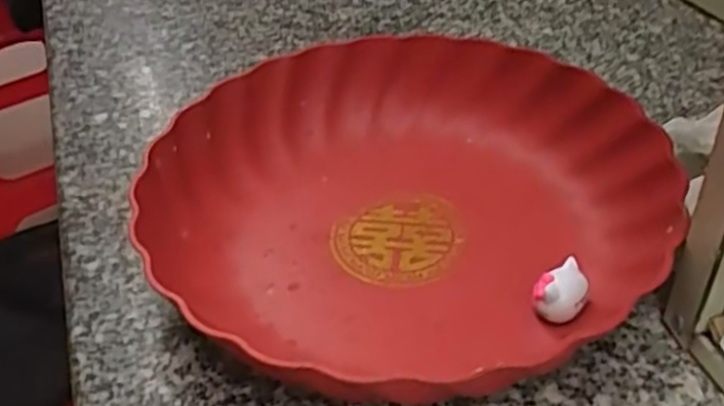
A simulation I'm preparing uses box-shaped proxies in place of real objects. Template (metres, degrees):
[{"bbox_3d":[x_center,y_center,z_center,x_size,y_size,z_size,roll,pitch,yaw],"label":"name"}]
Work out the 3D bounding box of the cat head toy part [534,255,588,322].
[{"bbox_3d":[0.086,0.040,0.336,0.022,0.021,0.024,12,42,19],"label":"cat head toy part"}]

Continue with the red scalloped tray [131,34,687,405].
[{"bbox_3d":[0.017,-0.003,0.380,0.239,0.047,0.232,-27,44,-25],"label":"red scalloped tray"}]

